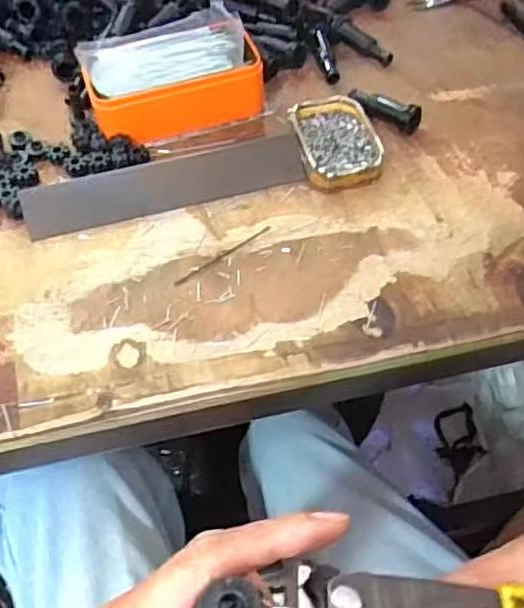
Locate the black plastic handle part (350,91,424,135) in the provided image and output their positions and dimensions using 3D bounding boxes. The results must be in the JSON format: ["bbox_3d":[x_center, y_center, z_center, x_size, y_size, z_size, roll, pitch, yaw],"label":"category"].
[{"bbox_3d":[0.104,-0.167,0.556,0.066,0.024,0.016,34,62,22],"label":"black plastic handle part"}]

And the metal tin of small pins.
[{"bbox_3d":[0.059,-0.131,0.529,0.062,0.025,0.093,-14,56,-9],"label":"metal tin of small pins"}]

